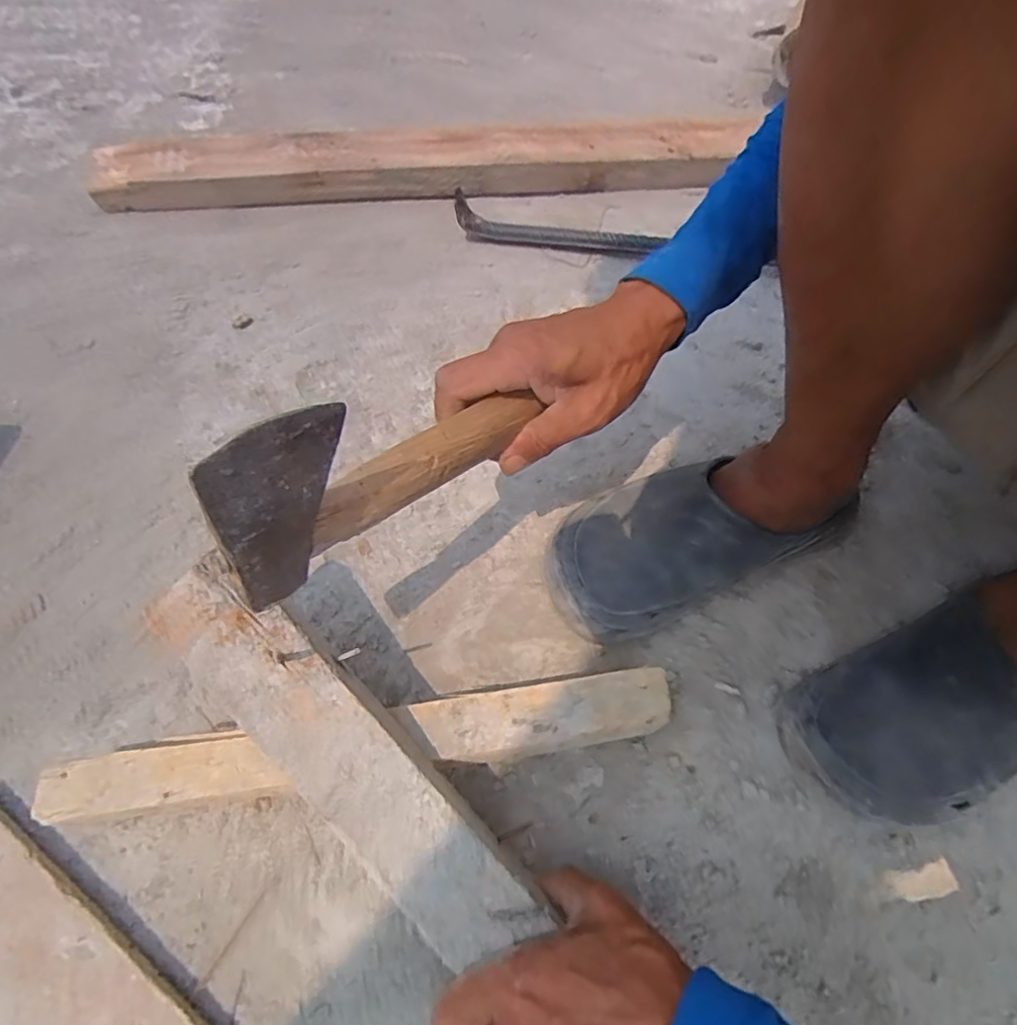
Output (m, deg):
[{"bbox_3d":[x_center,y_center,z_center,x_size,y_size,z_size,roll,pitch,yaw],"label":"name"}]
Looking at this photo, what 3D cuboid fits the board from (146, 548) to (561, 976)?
[{"bbox_3d":[-0.089,0.134,0.327,0.262,0.018,0.059,46,68,1],"label":"board"}]

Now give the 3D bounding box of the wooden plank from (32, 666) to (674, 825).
[{"bbox_3d":[-0.084,0.141,0.369,0.378,0.011,0.039,-7,64,-6],"label":"wooden plank"}]

